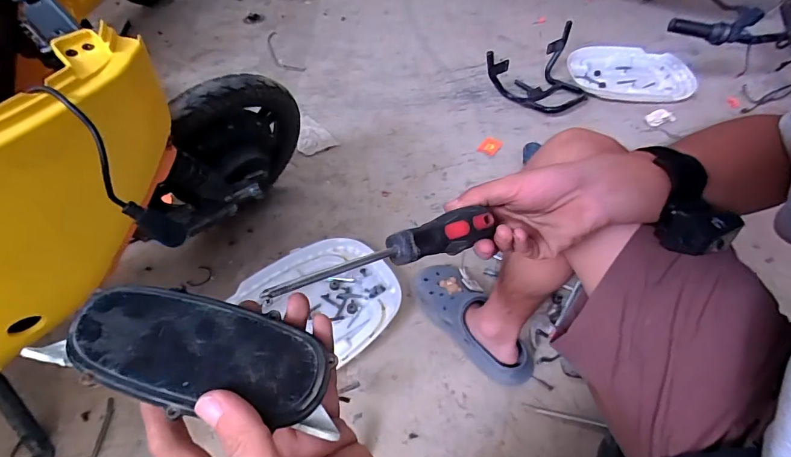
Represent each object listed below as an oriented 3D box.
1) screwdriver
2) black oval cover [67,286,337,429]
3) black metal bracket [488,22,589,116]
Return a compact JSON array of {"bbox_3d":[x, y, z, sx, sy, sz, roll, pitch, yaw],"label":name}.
[{"bbox_3d":[0.002,0.013,0.284,0.188,0.020,0.030,-16,48,-36],"label":"screwdriver"},{"bbox_3d":[-0.095,0.061,0.209,0.122,0.013,0.052,14,50,-3],"label":"black oval cover"},{"bbox_3d":[0.451,-0.482,1.262,0.310,0.152,0.291,15,52,14],"label":"black metal bracket"}]

